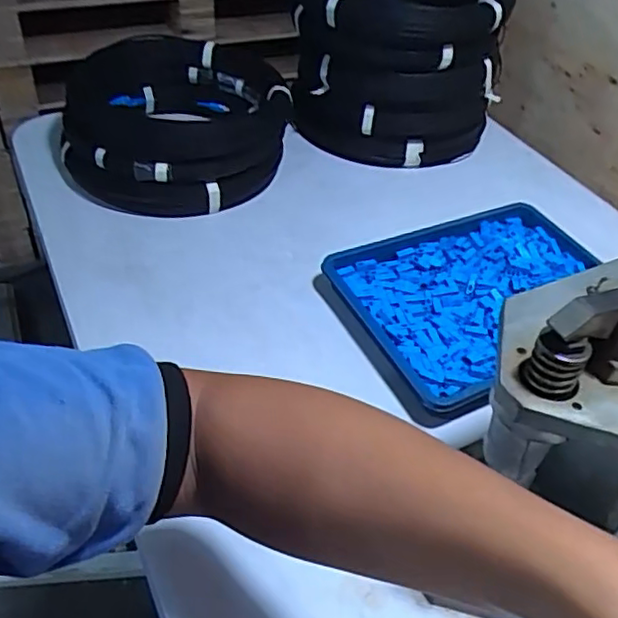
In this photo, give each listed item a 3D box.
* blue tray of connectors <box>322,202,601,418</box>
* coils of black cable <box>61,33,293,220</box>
[{"bbox_3d":[0.213,-0.019,0.745,0.325,0.037,0.235,-19,49,-23],"label":"blue tray of connectors"},{"bbox_3d":[-0.180,-0.259,0.898,0.284,0.129,0.306,3,44,-3],"label":"coils of black cable"}]

